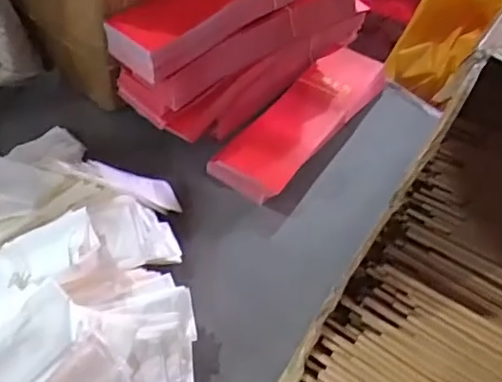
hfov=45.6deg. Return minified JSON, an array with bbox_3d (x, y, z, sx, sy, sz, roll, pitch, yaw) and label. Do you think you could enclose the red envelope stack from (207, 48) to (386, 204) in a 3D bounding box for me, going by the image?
[{"bbox_3d":[0.067,-0.090,0.708,0.084,0.028,0.280,31,52,19],"label":"red envelope stack"}]

